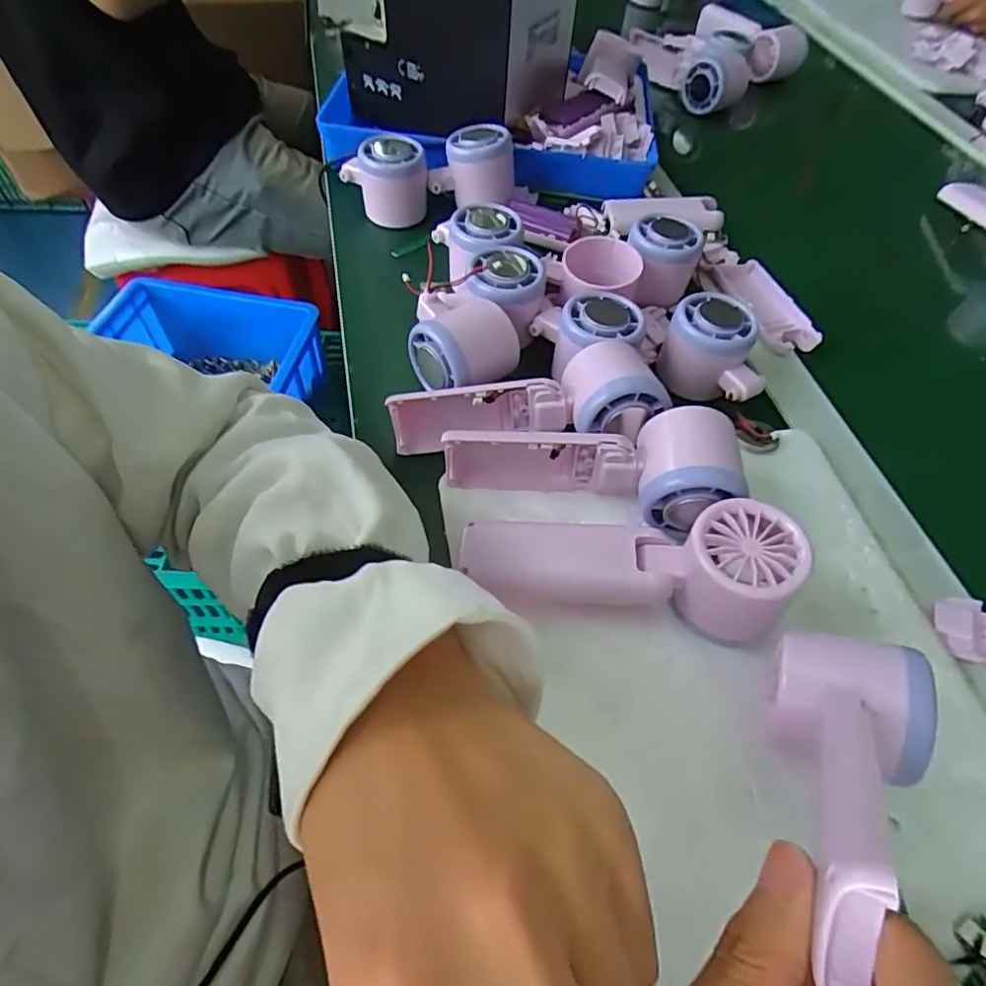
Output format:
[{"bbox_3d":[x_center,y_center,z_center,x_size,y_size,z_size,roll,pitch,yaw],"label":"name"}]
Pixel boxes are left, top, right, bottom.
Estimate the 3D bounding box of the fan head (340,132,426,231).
[{"bbox_3d":[-0.092,-0.275,0.507,0.048,0.062,0.071,-37,65,-25],"label":"fan head"}]

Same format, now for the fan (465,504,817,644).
[{"bbox_3d":[0.066,0.037,0.296,0.160,0.045,0.050,2,54,13],"label":"fan"}]

